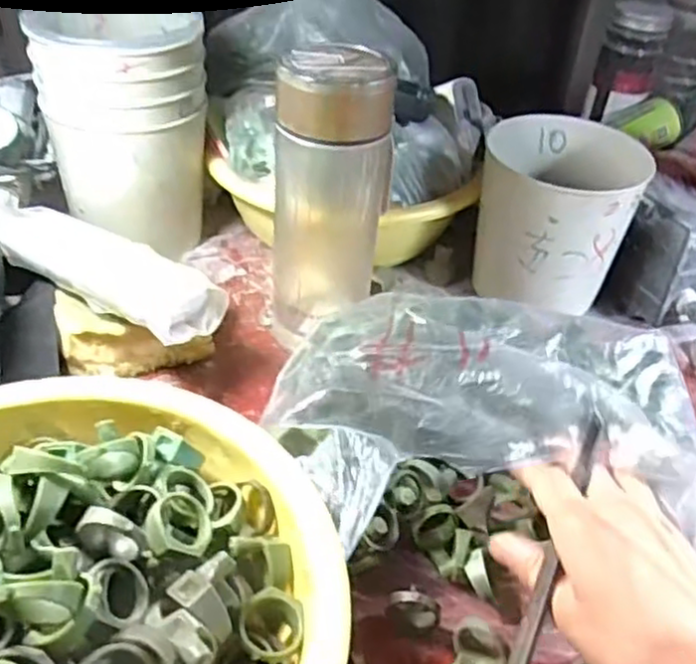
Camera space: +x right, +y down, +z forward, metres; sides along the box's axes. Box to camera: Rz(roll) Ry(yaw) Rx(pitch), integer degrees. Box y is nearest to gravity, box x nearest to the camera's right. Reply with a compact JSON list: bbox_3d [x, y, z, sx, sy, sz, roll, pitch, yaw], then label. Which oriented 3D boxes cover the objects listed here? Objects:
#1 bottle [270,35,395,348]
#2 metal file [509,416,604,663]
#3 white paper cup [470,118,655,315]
[{"bbox_3d":[-0.010,-0.078,0.452,0.068,0.190,0.061,8,40,5],"label":"bottle"},{"bbox_3d":[0.088,0.100,0.307,0.007,0.004,0.158,20,54,18],"label":"metal file"},{"bbox_3d":[0.153,-0.087,0.537,0.106,0.107,0.115,3,40,-2],"label":"white paper cup"}]

